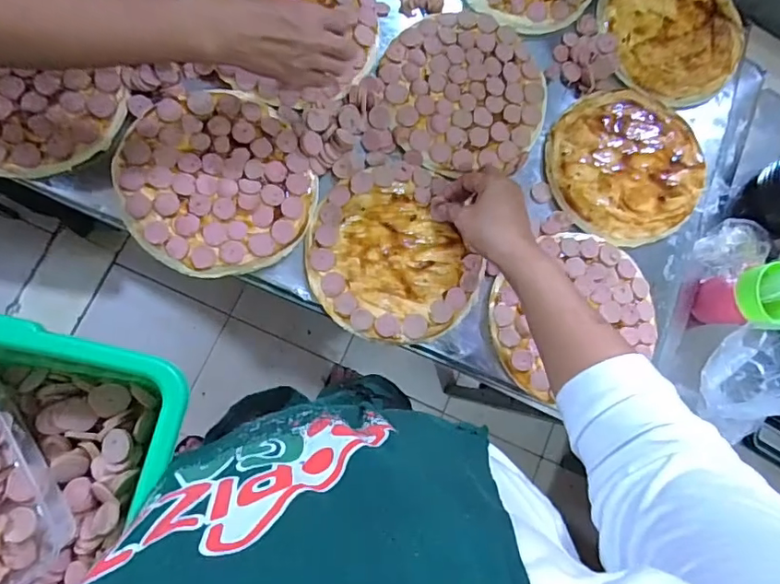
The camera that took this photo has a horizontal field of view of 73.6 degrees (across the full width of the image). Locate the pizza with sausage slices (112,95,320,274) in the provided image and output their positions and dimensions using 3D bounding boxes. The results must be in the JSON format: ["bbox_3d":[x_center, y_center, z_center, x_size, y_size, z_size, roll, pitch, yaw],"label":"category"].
[{"bbox_3d":[-0.176,-0.117,0.542,0.183,0.035,0.194,0,85,-4],"label":"pizza with sausage slices"}]

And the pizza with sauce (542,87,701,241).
[{"bbox_3d":[0.286,-0.153,0.632,0.178,0.022,0.189,0,85,-4],"label":"pizza with sauce"}]

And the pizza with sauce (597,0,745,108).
[{"bbox_3d":[0.372,-0.340,0.678,0.191,0.022,0.189,-18,87,-6],"label":"pizza with sauce"}]

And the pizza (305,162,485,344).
[{"bbox_3d":[0.003,-0.040,0.568,0.170,0.018,0.190,-29,88,-6],"label":"pizza"}]

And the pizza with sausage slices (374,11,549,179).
[{"bbox_3d":[0.091,-0.237,0.617,0.191,0.020,0.189,0,85,-4],"label":"pizza with sausage slices"}]

